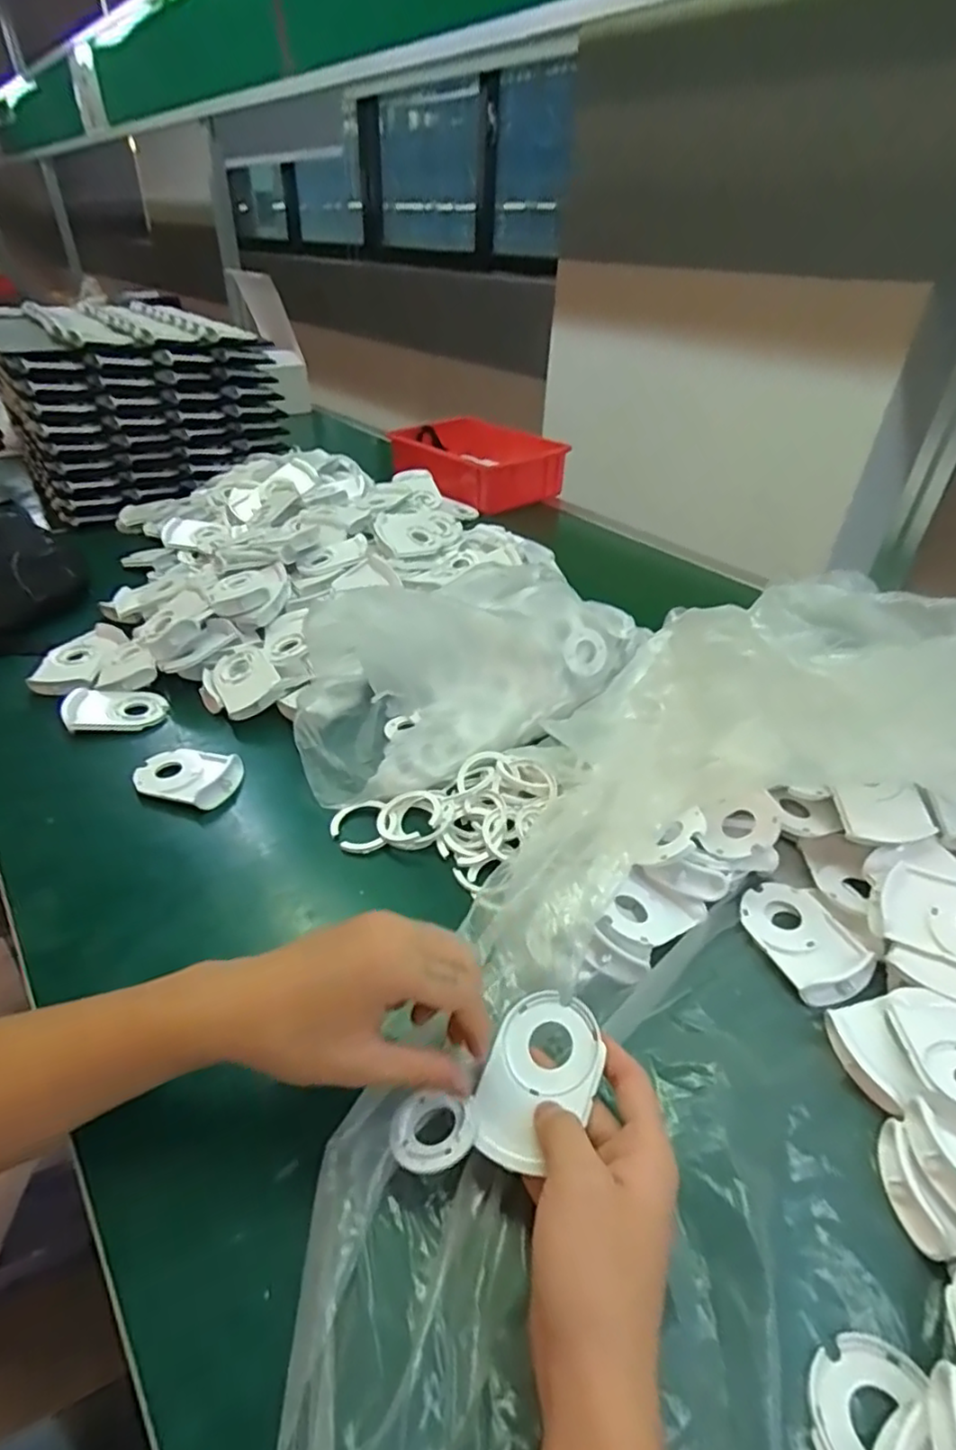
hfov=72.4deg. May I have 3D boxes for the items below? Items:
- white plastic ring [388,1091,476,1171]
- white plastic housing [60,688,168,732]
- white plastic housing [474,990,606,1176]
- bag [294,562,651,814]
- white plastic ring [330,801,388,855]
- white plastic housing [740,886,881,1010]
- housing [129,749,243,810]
[{"bbox_3d":[-0.022,0.199,0.320,0.040,0.011,0.034,8,38,8],"label":"white plastic ring"},{"bbox_3d":[-0.340,-0.015,0.614,0.084,0.025,0.048,-9,39,-14],"label":"white plastic housing"},{"bbox_3d":[0.031,0.178,0.332,0.055,0.018,0.084,16,39,17],"label":"white plastic housing"},{"bbox_3d":[-0.019,-0.066,0.629,0.330,0.086,0.236,-16,41,-22],"label":"bag"},{"bbox_3d":[-0.093,0.076,0.503,0.042,0.011,0.041,-1,37,-4],"label":"white plastic ring"},{"bbox_3d":[0.214,0.139,0.431,0.054,0.017,0.082,-11,39,-16],"label":"white plastic housing"},{"bbox_3d":[-0.243,0.044,0.548,0.083,0.020,0.056,11,38,12],"label":"housing"}]

